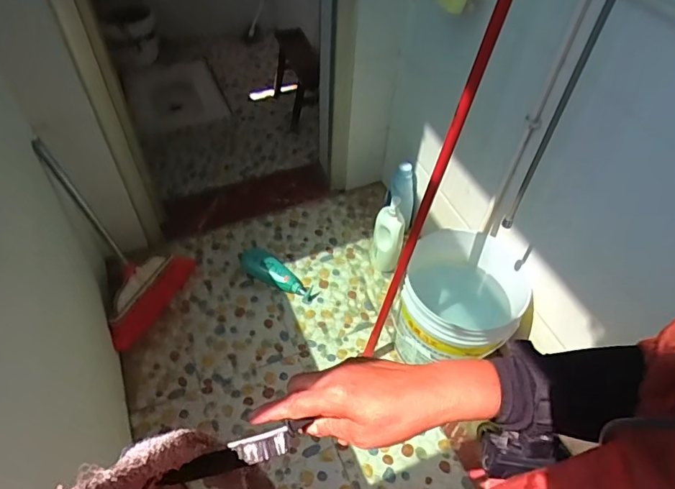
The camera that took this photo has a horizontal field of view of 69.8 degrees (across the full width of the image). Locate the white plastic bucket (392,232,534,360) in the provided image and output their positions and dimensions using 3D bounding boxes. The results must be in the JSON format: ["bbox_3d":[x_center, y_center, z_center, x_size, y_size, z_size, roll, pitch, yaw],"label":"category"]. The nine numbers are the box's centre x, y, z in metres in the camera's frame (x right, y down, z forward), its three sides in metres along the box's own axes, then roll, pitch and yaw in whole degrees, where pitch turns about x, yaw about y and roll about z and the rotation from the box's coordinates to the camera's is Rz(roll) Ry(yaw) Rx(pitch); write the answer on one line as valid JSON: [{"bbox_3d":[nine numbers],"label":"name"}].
[{"bbox_3d":[0.346,0.177,1.376,0.319,0.327,0.339,2,50,-2],"label":"white plastic bucket"}]

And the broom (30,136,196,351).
[{"bbox_3d":[-0.676,-0.031,1.411,0.142,0.614,0.356,14,49,43],"label":"broom"}]

